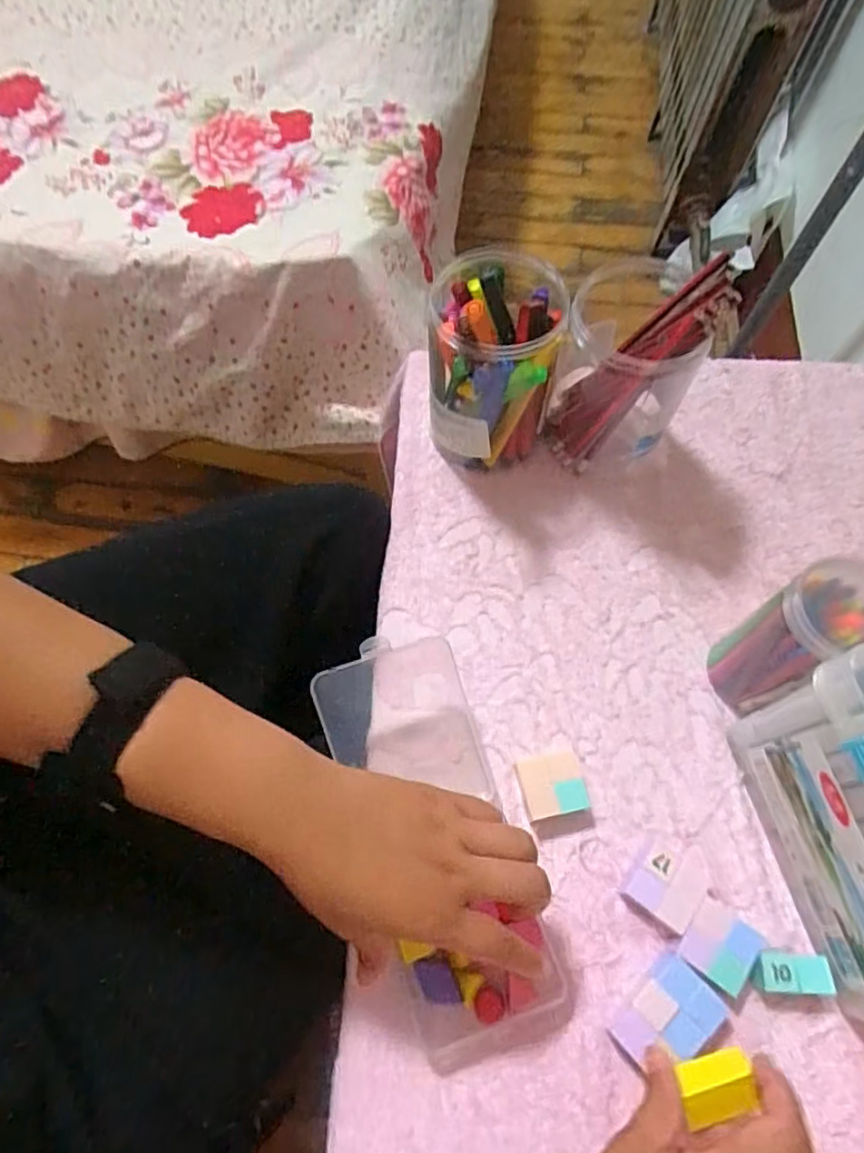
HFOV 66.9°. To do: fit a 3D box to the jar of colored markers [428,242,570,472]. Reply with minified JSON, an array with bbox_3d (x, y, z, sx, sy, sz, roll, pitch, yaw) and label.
[{"bbox_3d":[0.045,-0.164,0.503,0.090,0.164,0.102,1,66,0],"label":"jar of colored markers"}]

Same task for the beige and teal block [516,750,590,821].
[{"bbox_3d":[0.081,0.142,0.444,0.041,0.017,0.038,-11,67,-5],"label":"beige and teal block"}]

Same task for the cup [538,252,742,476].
[{"bbox_3d":[0.145,-0.155,0.511,0.090,0.141,0.092,0,66,0],"label":"cup"}]

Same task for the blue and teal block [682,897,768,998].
[{"bbox_3d":[0.179,0.231,0.408,0.038,0.022,0.040,33,70,13],"label":"blue and teal block"}]

